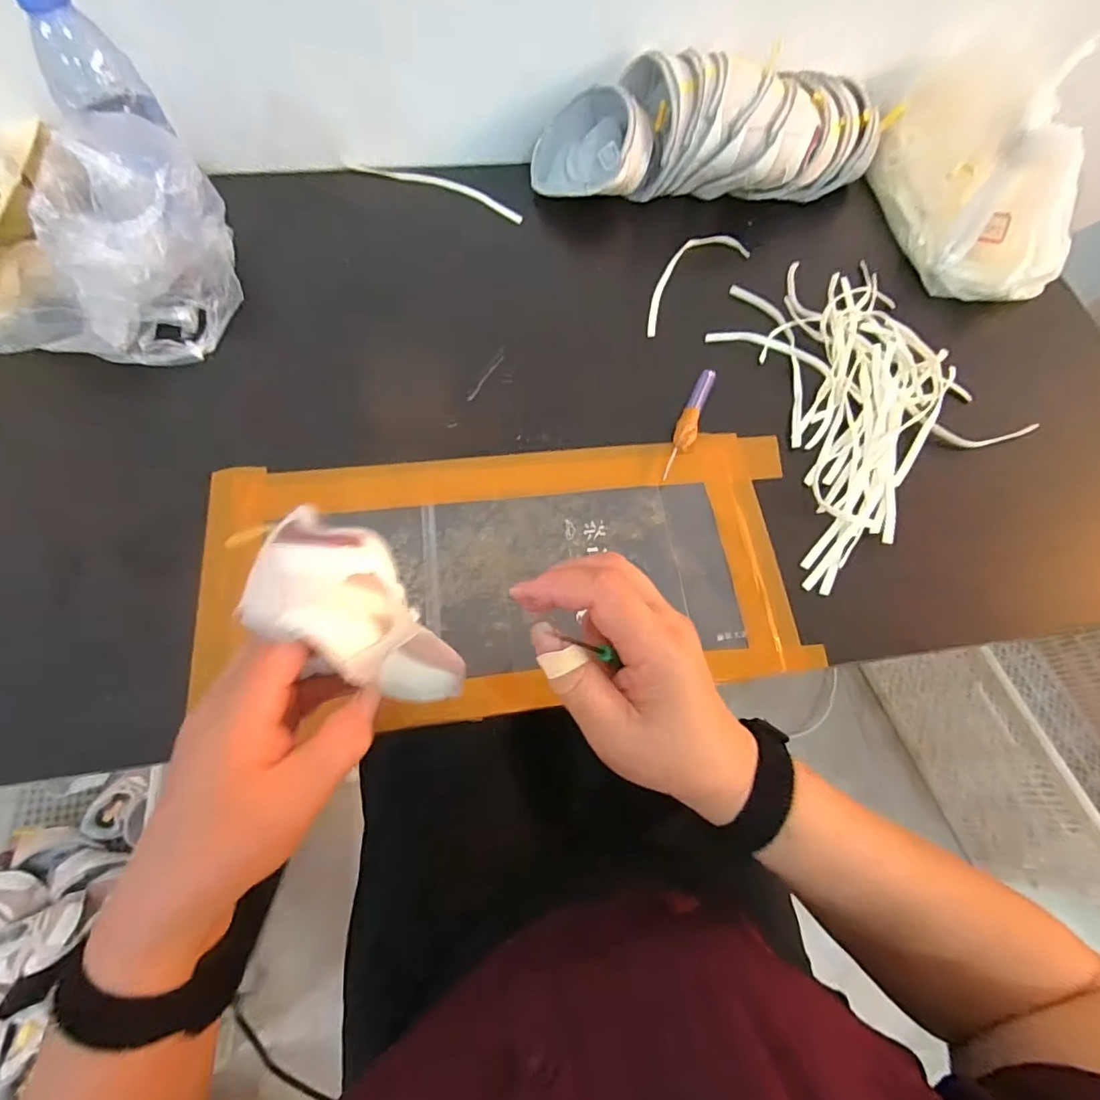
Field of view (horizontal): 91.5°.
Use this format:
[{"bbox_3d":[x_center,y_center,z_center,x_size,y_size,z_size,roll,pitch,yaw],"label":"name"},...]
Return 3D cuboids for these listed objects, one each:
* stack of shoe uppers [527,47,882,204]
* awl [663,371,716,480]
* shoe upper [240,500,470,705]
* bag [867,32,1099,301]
[{"bbox_3d":[0.167,-0.422,0.551,0.364,0.108,0.108,2,66,-2],"label":"stack of shoe uppers"},{"bbox_3d":[0.120,-0.110,0.463,0.017,0.010,0.117,20,67,6],"label":"awl"},{"bbox_3d":[-0.095,0.039,0.286,0.050,0.125,0.065,9,57,48],"label":"shoe upper"},{"bbox_3d":[0.433,-0.392,0.539,0.117,0.119,0.259,-1,66,-4],"label":"bag"}]

